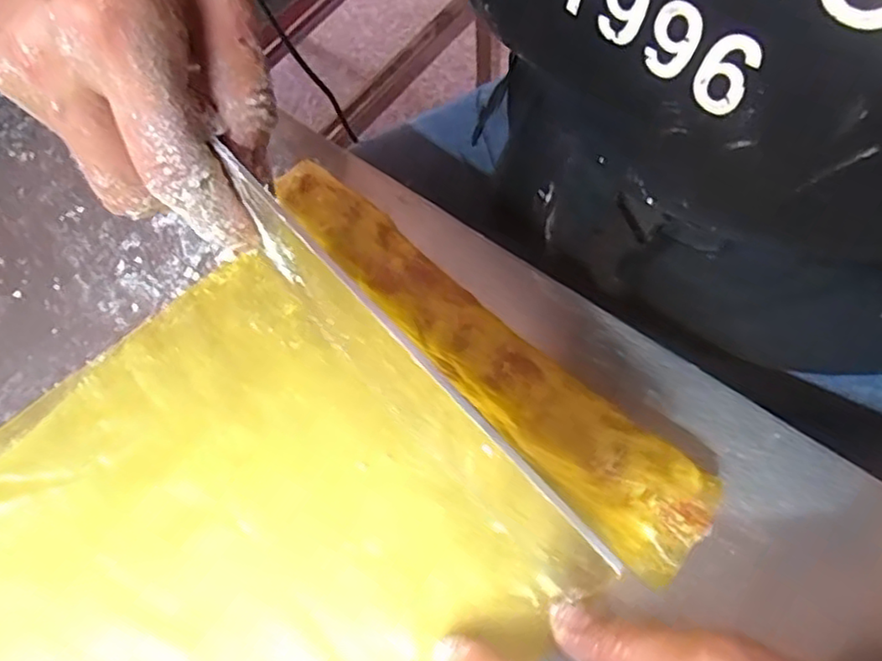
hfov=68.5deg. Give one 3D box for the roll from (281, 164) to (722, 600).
[{"bbox_3d":[0.012,0.005,0.262,0.040,0.031,0.214,-40,68,-16],"label":"roll"}]

